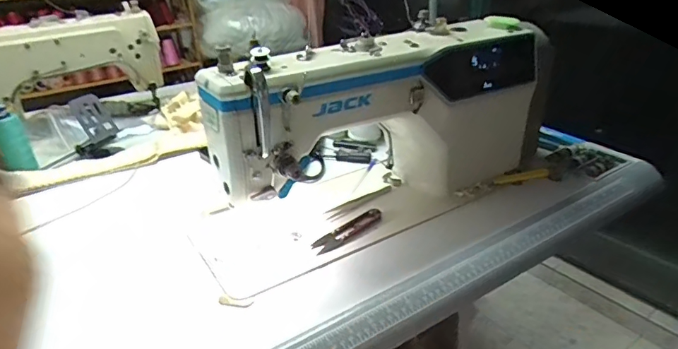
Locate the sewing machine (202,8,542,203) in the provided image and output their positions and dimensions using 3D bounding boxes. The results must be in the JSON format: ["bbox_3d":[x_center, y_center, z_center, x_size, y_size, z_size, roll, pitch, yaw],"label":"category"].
[{"bbox_3d":[0.100,-0.064,0.643,0.528,0.237,0.164,-13,28,-18],"label":"sewing machine"}]

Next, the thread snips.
[{"bbox_3d":[0.014,0.073,0.615,0.108,0.015,0.030,-24,33,-35],"label":"thread snips"}]

